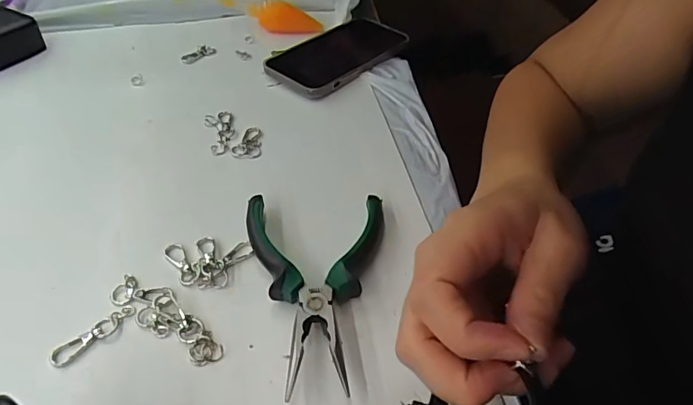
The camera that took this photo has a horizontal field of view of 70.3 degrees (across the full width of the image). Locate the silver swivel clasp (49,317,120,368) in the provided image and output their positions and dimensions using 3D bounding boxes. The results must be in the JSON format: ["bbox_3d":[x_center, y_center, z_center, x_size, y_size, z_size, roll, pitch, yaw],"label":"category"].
[{"bbox_3d":[-0.157,0.083,0.296,0.040,0.007,0.013,-32,53,-31],"label":"silver swivel clasp"}]

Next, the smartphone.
[{"bbox_3d":[-0.010,-0.160,0.532,0.085,0.015,0.159,32,51,28],"label":"smartphone"}]

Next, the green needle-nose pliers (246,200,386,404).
[{"bbox_3d":[-0.023,0.050,0.320,0.095,0.024,0.146,0,43,-1],"label":"green needle-nose pliers"}]

